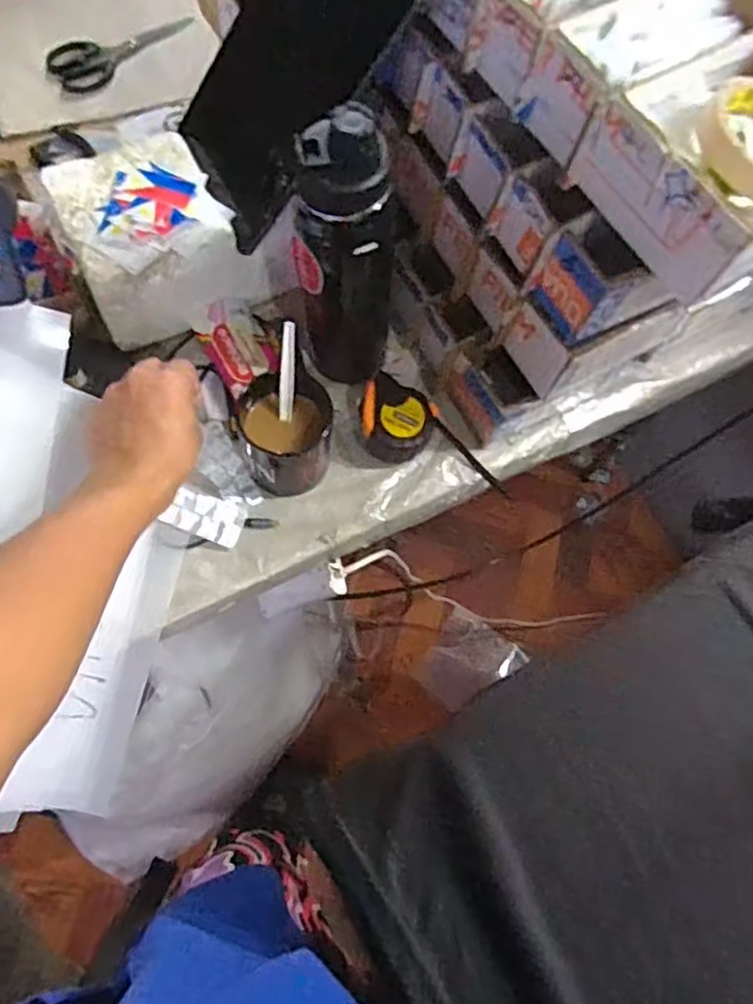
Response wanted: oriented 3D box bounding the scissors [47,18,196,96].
[{"bbox_3d":[-0.307,-0.545,0.820,0.172,0.016,0.068,-42,78,-18],"label":"scissors"}]

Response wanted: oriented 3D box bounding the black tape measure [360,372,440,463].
[{"bbox_3d":[0.017,-0.072,0.653,0.069,0.052,0.069,2,69,-5],"label":"black tape measure"}]

